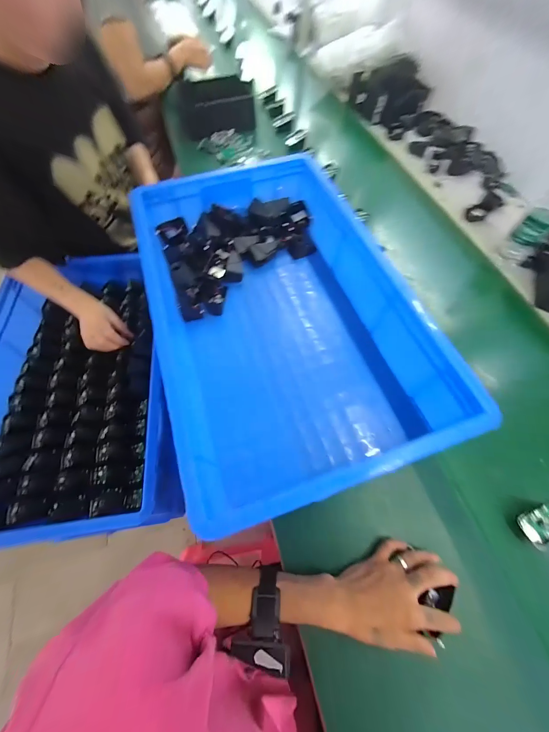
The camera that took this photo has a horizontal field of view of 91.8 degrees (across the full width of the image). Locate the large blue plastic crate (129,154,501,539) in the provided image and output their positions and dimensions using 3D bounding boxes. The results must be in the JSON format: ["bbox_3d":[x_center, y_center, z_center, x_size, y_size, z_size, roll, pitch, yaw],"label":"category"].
[{"bbox_3d":[-0.009,-0.112,0.487,0.407,0.151,0.628,-18,65,-12],"label":"large blue plastic crate"}]

